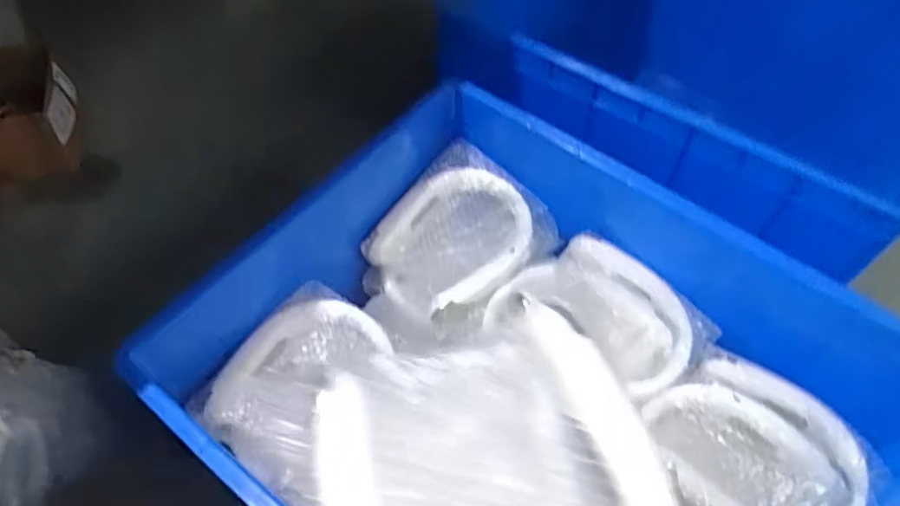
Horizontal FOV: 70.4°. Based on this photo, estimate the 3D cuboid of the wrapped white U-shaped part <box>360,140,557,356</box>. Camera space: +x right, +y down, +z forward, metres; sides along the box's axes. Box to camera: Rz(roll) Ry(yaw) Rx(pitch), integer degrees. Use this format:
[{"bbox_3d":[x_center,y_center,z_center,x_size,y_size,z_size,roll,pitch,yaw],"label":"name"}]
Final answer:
[{"bbox_3d":[0.010,-0.002,0.883,0.197,0.111,0.237,34,62,20],"label":"wrapped white U-shaped part"}]

